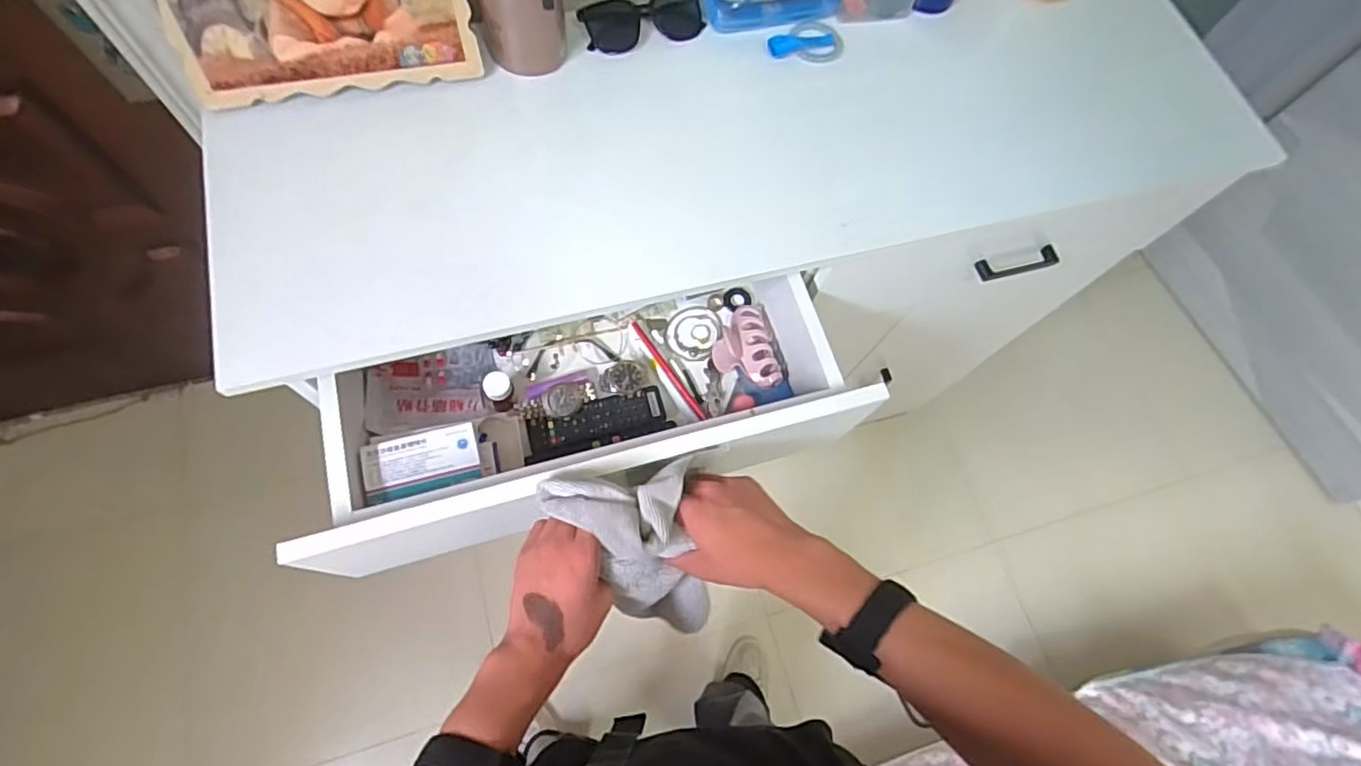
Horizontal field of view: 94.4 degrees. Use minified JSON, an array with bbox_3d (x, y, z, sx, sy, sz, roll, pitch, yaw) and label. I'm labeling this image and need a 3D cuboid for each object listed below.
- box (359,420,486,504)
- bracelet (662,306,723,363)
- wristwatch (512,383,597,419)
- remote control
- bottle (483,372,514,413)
[{"bbox_3d":[-0.247,0.077,0.604,0.104,0.022,0.054,-13,68,-11],"label":"box"},{"bbox_3d":[0.015,-0.060,0.767,0.066,0.010,0.070,26,67,6],"label":"bracelet"},{"bbox_3d":[-0.140,0.022,0.703,0.090,0.021,0.035,-12,68,-11],"label":"wristwatch"},{"bbox_3d":[-0.093,0.045,0.704,0.154,0.015,0.053,-12,68,-11],"label":"remote control"},{"bbox_3d":[-0.196,0.009,0.688,0.029,0.046,0.026,-24,71,-15],"label":"bottle"}]

